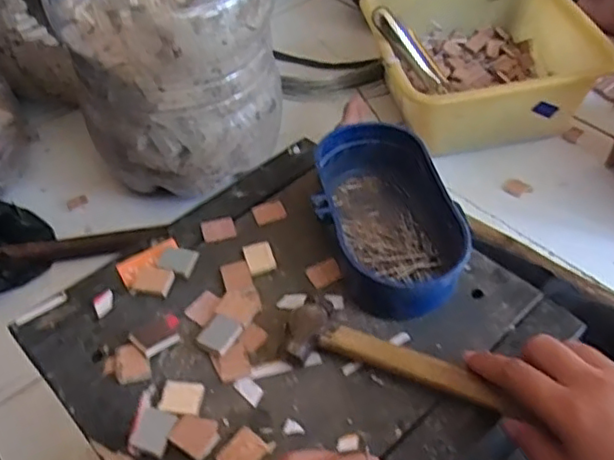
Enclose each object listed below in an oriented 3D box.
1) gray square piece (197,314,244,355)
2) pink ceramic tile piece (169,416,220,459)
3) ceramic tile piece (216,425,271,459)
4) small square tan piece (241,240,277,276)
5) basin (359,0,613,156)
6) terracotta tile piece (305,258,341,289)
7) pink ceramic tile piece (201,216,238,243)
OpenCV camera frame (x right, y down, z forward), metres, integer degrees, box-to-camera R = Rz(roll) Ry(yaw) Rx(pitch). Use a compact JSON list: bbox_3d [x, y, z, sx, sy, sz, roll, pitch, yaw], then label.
[{"bbox_3d":[-0.057,0.068,0.404,0.022,0.006,0.025,23,54,22],"label":"gray square piece"},{"bbox_3d":[-0.065,0.119,0.359,0.026,0.004,0.023,27,56,25],"label":"pink ceramic tile piece"},{"bbox_3d":[-0.036,0.128,0.353,0.022,0.004,0.025,34,59,29],"label":"ceramic tile piece"},{"bbox_3d":[-0.034,0.021,0.449,0.020,0.005,0.029,-16,50,-11],"label":"small square tan piece"},{"bbox_3d":[0.219,-0.228,0.829,0.264,0.122,0.256,-11,49,-6],"label":"basin"},{"bbox_3d":[0.012,0.031,0.436,0.022,0.004,0.020,-18,50,-12],"label":"terracotta tile piece"},{"bbox_3d":[-0.067,-0.001,0.470,0.024,0.004,0.020,-16,50,-10],"label":"pink ceramic tile piece"}]

